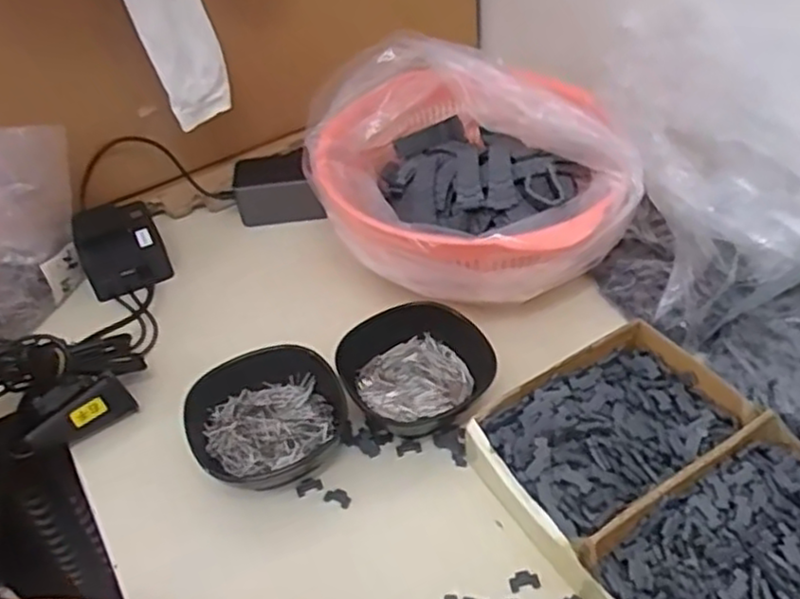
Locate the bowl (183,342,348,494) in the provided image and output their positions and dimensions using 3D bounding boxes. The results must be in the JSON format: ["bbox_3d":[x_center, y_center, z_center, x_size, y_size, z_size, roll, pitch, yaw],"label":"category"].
[{"bbox_3d":[-0.094,0.091,0.510,0.112,0.049,0.105,-13,44,-8],"label":"bowl"}]

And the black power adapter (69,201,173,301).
[{"bbox_3d":[-0.257,-0.048,0.651,0.071,0.053,0.074,-23,47,-18],"label":"black power adapter"}]

